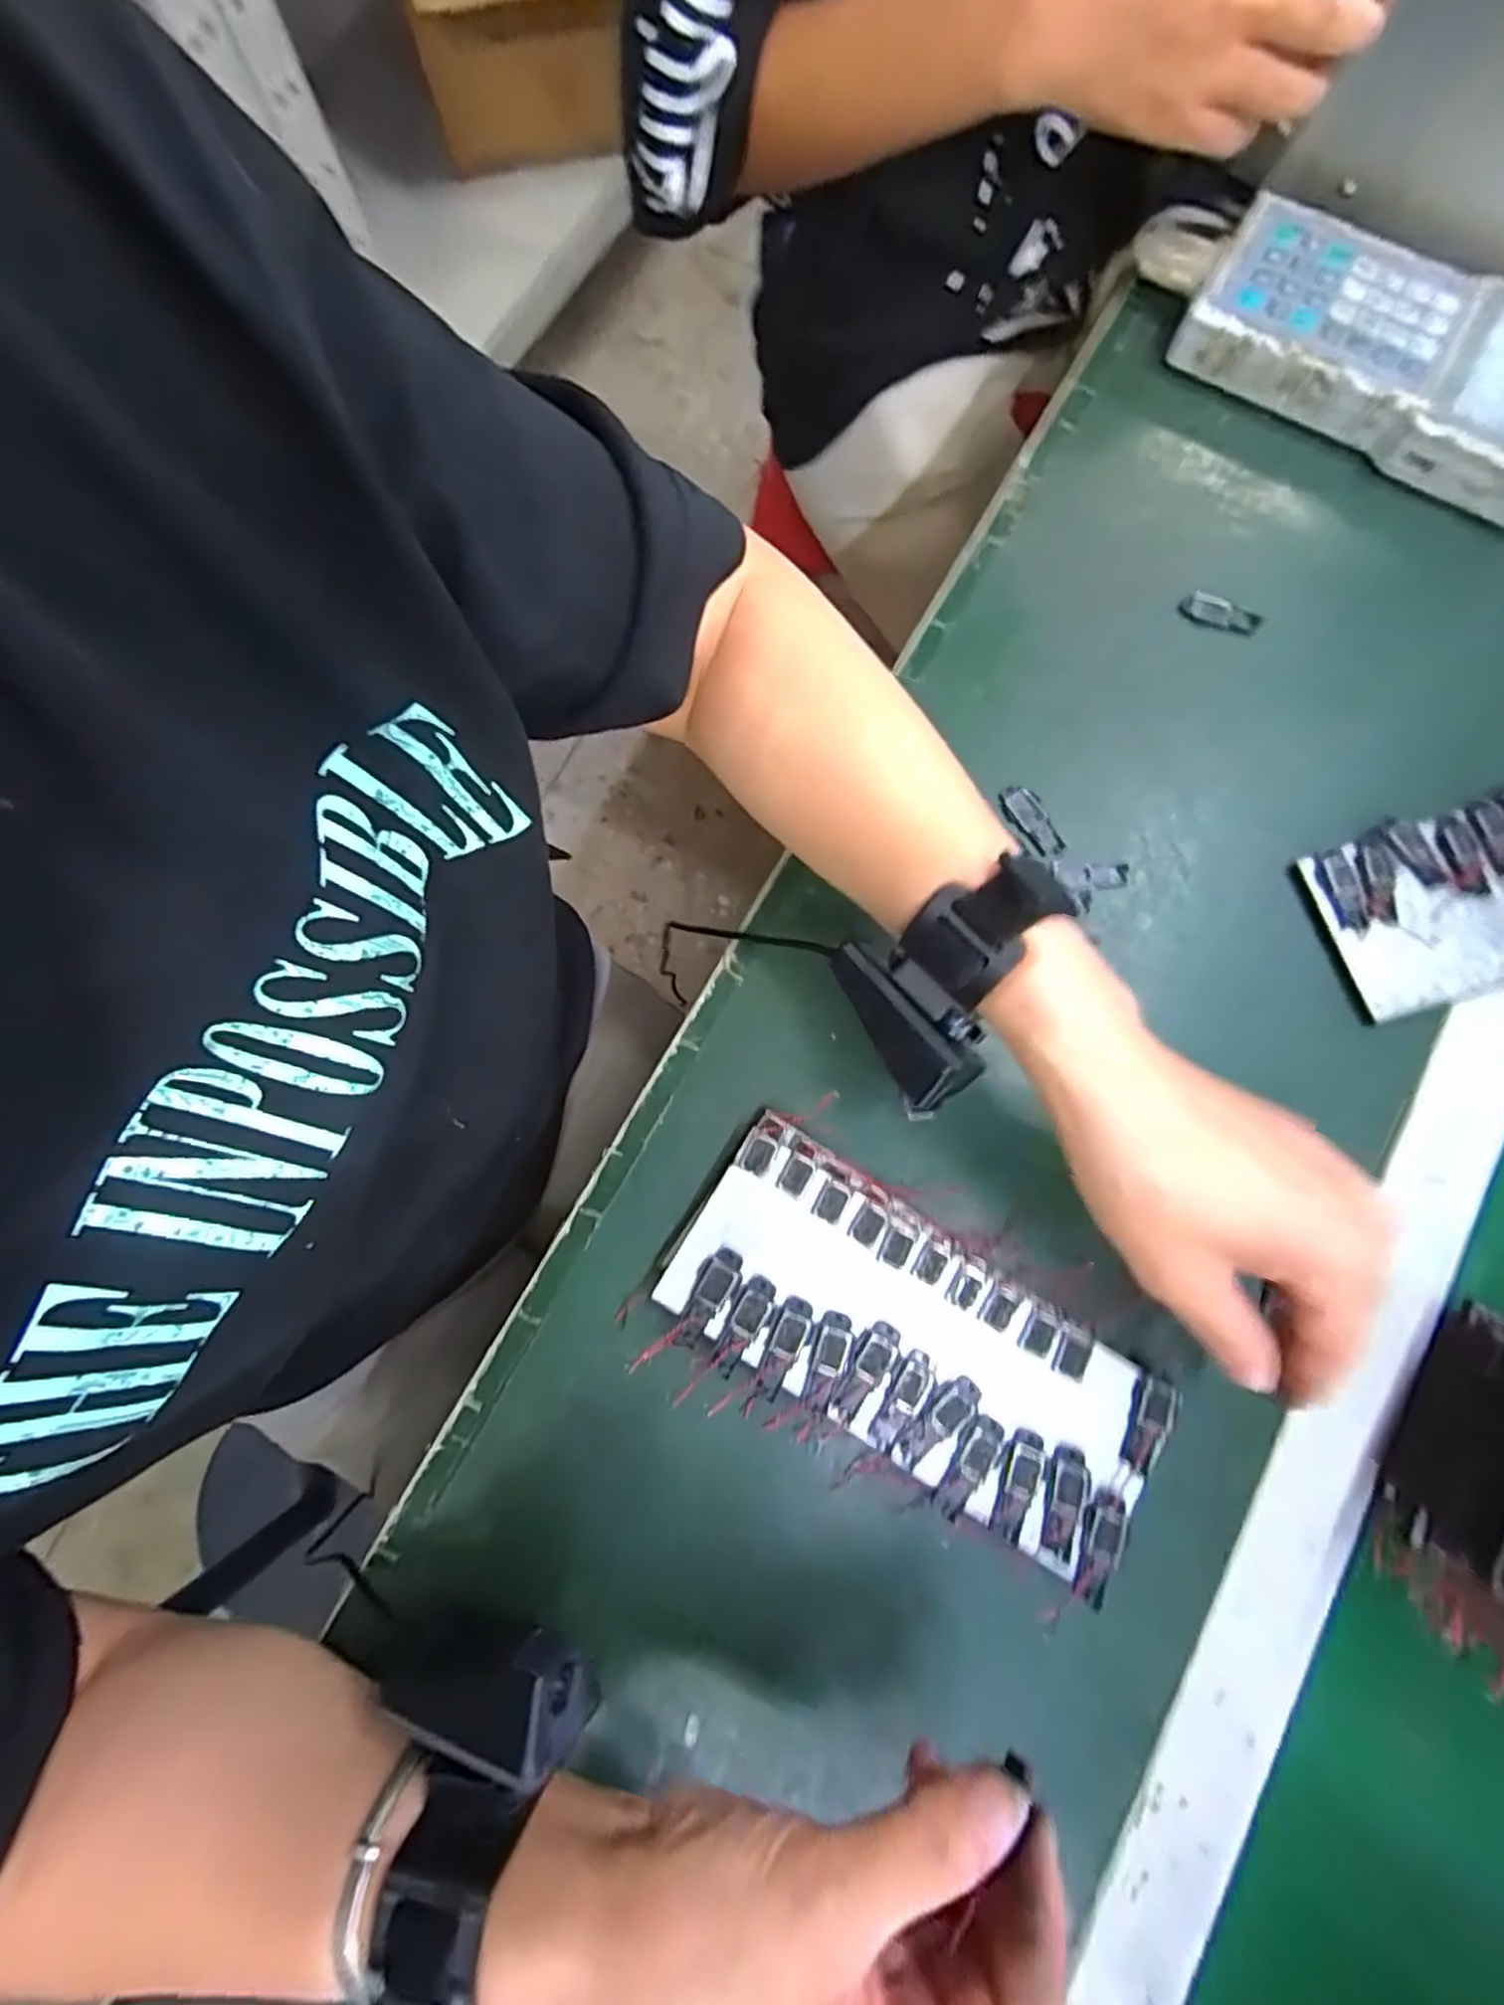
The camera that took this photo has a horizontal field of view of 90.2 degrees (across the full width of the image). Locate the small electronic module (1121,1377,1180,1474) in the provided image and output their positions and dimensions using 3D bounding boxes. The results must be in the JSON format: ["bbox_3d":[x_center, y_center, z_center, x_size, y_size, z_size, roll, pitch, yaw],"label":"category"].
[{"bbox_3d":[0.158,0.167,0.295,0.015,0.004,0.035,24,80,5],"label":"small electronic module"}]

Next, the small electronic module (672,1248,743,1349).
[{"bbox_3d":[-0.018,0.121,0.307,0.015,0.006,0.042,28,80,6],"label":"small electronic module"}]

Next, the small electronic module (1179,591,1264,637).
[{"bbox_3d":[0.241,-0.200,0.385,0.041,0.004,0.017,16,79,3],"label":"small electronic module"}]

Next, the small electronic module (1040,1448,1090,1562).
[{"bbox_3d":[0.122,0.194,0.289,0.015,0.004,0.039,13,79,3],"label":"small electronic module"}]

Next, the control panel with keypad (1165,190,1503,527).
[{"bbox_3d":[0.346,-0.338,0.398,0.223,0.034,0.105,32,81,6],"label":"control panel with keypad"}]

